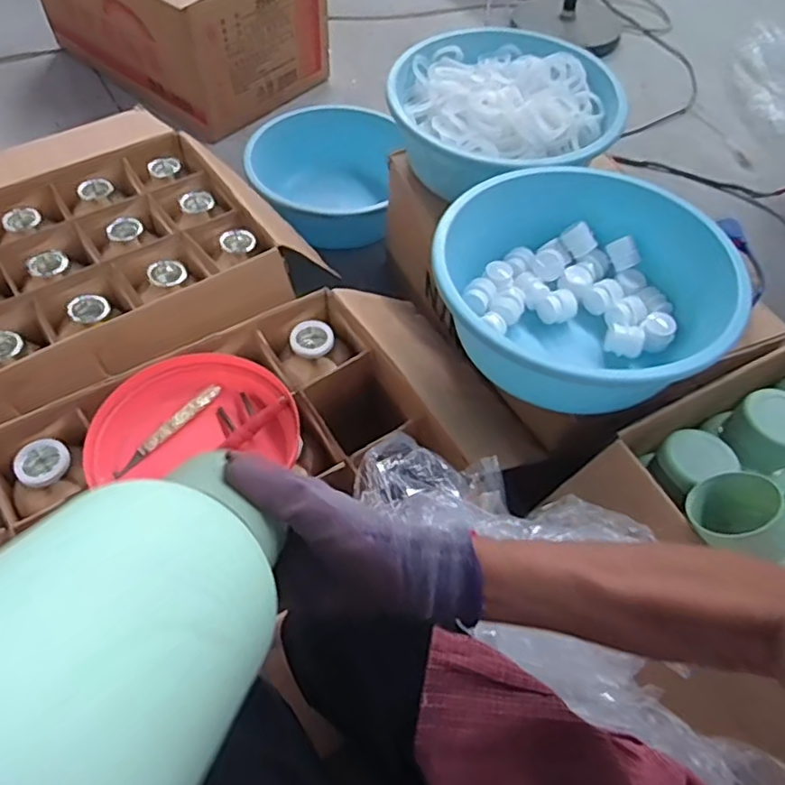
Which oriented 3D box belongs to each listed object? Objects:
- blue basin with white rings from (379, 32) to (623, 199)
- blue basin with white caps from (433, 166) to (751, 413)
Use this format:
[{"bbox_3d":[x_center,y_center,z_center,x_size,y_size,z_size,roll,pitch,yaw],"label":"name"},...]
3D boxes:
[{"bbox_3d":[0.161,-0.448,1.030,0.358,0.131,0.349,1,54,-1],"label":"blue basin with white rings"},{"bbox_3d":[0.240,-0.127,0.820,0.367,0.136,0.338,20,56,12],"label":"blue basin with white caps"}]

